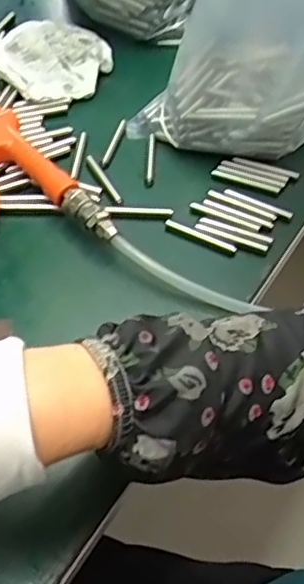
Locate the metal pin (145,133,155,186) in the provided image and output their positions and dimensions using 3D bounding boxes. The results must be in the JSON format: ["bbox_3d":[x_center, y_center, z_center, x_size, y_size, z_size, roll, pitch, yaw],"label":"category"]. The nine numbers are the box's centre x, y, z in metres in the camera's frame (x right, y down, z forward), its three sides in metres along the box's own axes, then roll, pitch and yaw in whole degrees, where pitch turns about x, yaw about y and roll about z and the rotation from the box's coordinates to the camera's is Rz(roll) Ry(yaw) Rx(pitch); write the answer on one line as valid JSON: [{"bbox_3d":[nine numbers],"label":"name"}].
[{"bbox_3d":[-0.001,-0.113,0.509,0.006,0.004,0.058,5,54,-1],"label":"metal pin"}]

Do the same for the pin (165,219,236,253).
[{"bbox_3d":[0.038,-0.043,0.462,0.057,0.005,0.007,23,55,12],"label":"pin"}]

